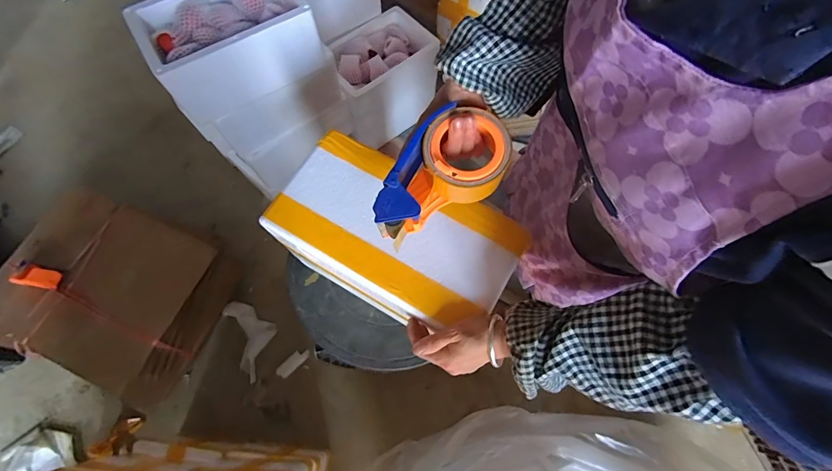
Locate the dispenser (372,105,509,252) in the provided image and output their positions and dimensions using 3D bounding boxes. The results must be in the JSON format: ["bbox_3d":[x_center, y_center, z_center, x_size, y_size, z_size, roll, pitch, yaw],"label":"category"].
[{"bbox_3d":[0.022,-0.062,0.379,0.152,0.061,0.081,-35,72,-12],"label":"dispenser"}]

